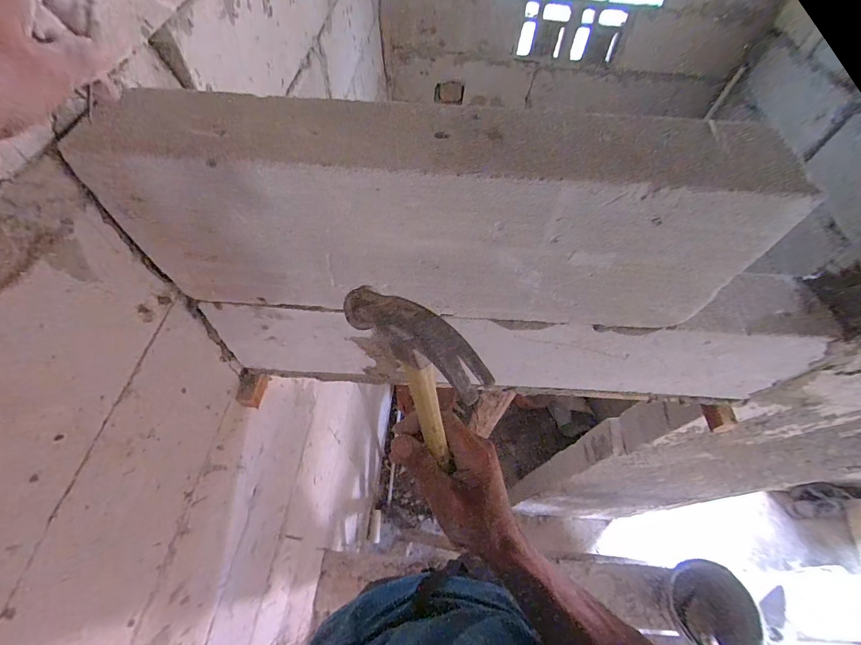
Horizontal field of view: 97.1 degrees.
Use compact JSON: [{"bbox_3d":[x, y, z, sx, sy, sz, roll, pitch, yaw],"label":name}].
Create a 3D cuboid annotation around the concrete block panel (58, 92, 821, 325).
[{"bbox_3d":[0.011,-0.106,0.374,0.565,0.226,0.084,3,59,1],"label":"concrete block panel"}]

